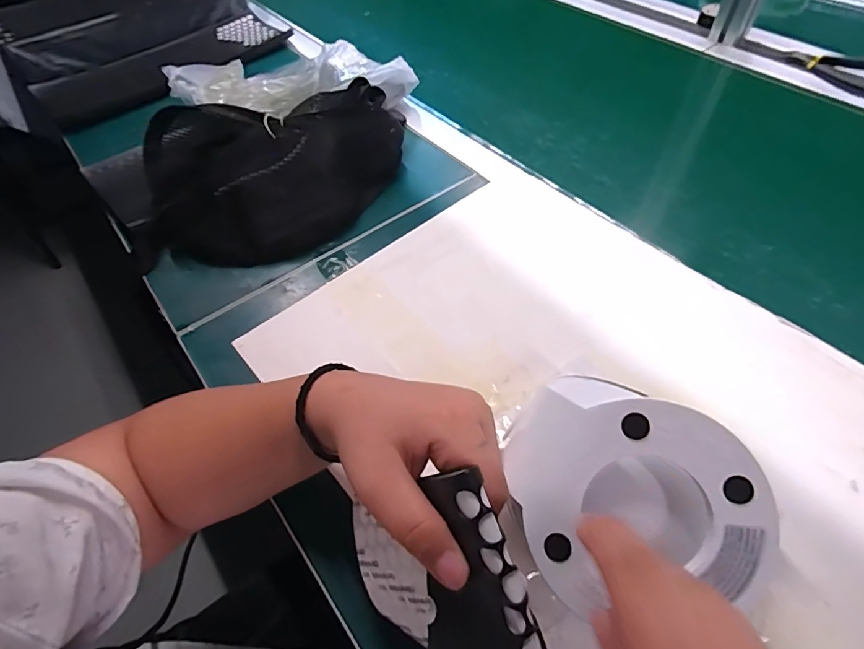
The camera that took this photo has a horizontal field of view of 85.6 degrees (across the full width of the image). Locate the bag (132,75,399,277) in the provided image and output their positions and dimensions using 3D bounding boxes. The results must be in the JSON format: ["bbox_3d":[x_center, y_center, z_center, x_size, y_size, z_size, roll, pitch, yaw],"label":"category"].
[{"bbox_3d":[-0.154,-0.159,0.468,0.307,0.087,0.163,-29,57,-18],"label":"bag"}]

